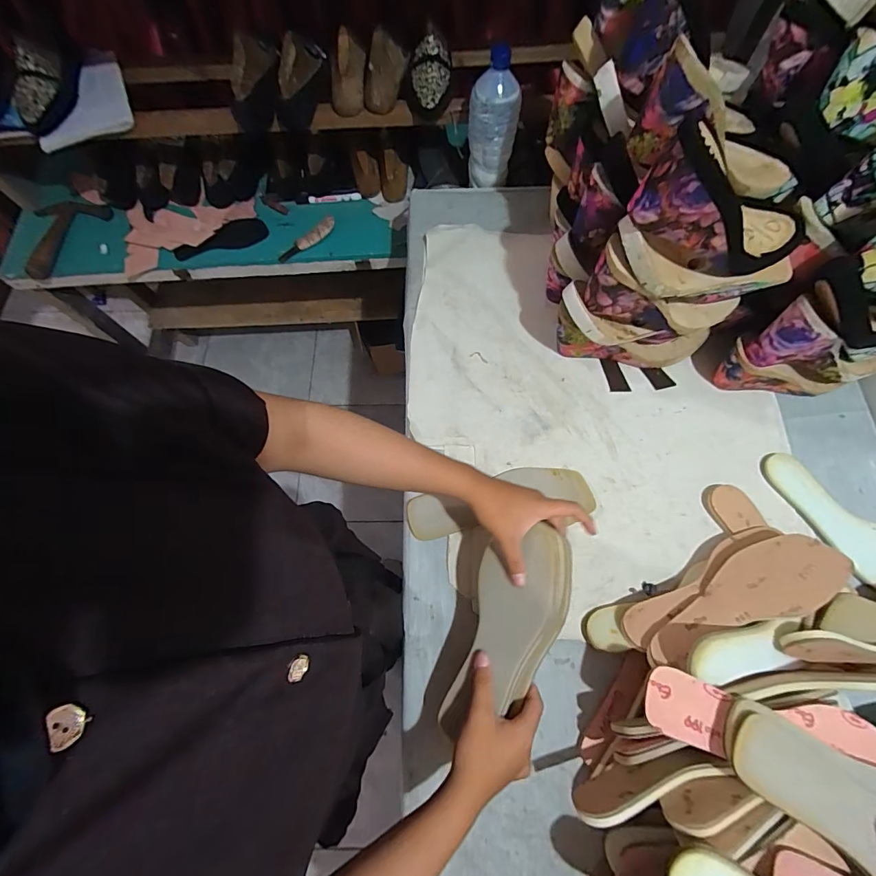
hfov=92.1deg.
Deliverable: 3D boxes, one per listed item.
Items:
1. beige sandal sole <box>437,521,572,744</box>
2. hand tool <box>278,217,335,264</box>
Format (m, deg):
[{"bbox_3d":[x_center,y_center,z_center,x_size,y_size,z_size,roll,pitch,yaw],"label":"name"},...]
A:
[{"bbox_3d":[0.071,0.203,0.450,0.096,0.041,0.229,27,86,8],"label":"beige sandal sole"},{"bbox_3d":[-0.283,-0.430,0.921,0.144,0.034,0.023,-38,73,-12],"label":"hand tool"}]

